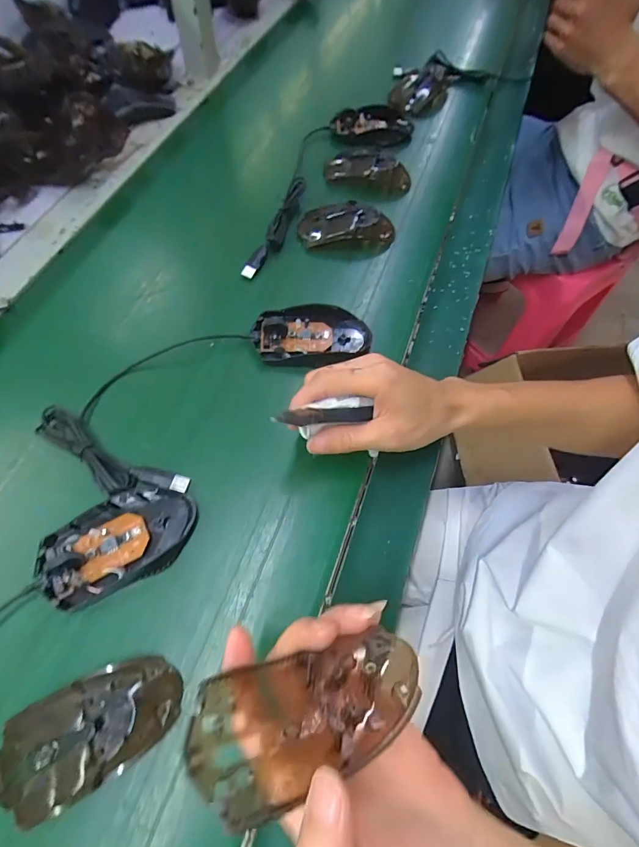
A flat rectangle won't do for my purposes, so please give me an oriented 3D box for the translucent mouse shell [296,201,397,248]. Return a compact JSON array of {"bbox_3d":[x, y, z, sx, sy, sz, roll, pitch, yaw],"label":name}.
[{"bbox_3d":[0.031,-0.229,0.458,0.107,0.025,0.055,1,64,-3],"label":"translucent mouse shell"}]

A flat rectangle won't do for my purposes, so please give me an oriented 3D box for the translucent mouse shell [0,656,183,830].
[{"bbox_3d":[-0.143,0.190,0.247,0.108,0.026,0.056,-27,68,-15],"label":"translucent mouse shell"}]

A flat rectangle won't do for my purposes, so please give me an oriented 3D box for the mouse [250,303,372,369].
[{"bbox_3d":[-0.007,-0.086,0.385,0.113,0.030,0.066,3,64,-2],"label":"mouse"}]

